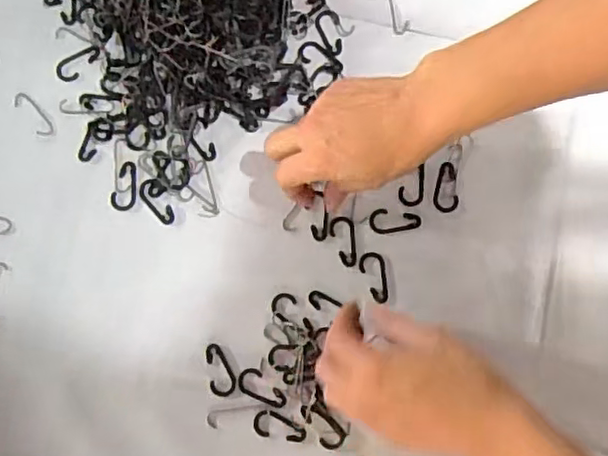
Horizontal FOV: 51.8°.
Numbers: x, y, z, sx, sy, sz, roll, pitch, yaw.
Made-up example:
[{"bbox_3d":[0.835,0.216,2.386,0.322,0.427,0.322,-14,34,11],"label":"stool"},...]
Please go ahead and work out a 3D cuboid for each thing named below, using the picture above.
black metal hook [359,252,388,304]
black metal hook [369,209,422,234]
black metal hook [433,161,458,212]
[{"bbox_3d":[0.050,0.035,0.446,0.019,0.004,0.036,-6,80,-1],"label":"black metal hook"},{"bbox_3d":[0.066,-0.005,0.453,0.037,0.004,0.018,1,80,0],"label":"black metal hook"},{"bbox_3d":[0.103,-0.030,0.455,0.017,0.004,0.035,-5,80,-1],"label":"black metal hook"}]

